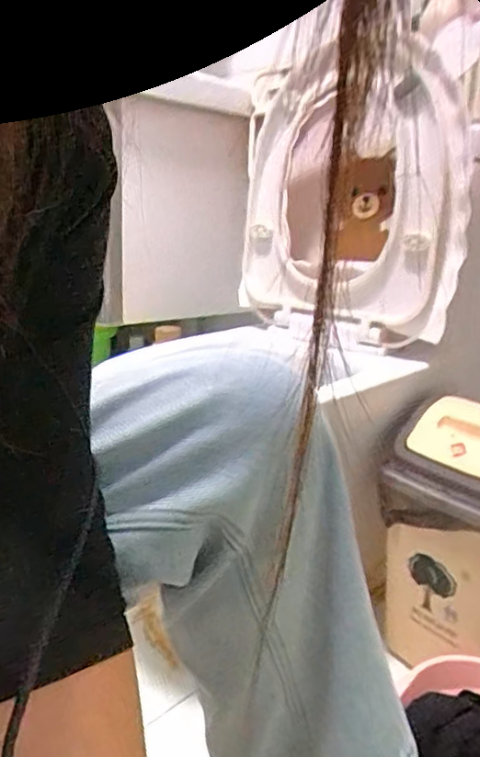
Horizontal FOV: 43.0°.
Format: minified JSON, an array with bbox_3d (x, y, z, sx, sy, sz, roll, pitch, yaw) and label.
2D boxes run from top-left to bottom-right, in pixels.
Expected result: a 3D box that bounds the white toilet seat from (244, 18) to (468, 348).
[{"bbox_3d":[0.170,-0.281,0.936,0.079,0.398,0.402,-11,20,-42],"label":"white toilet seat"}]

